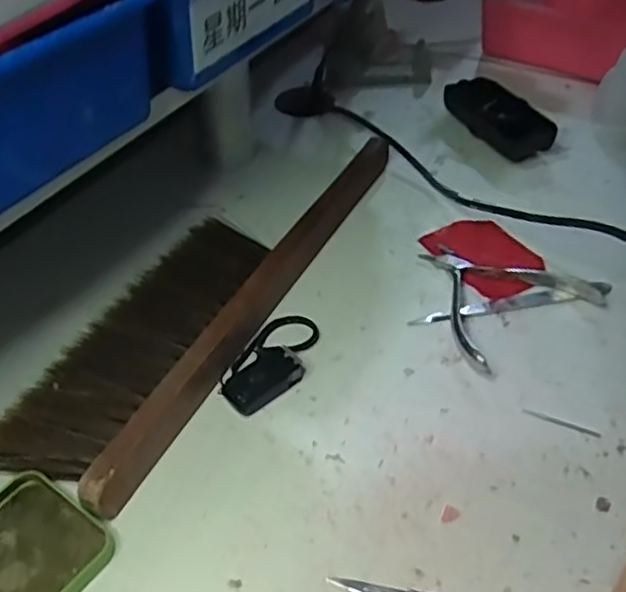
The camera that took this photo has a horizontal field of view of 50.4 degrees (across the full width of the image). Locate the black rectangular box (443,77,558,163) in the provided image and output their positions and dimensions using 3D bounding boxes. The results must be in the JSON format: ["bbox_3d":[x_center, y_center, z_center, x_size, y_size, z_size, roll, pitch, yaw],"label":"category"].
[{"bbox_3d":[0.163,-0.158,0.583,0.049,0.027,0.116,-18,44,-14],"label":"black rectangular box"}]

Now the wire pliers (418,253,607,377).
[{"bbox_3d":[0.114,-0.006,0.435,0.107,0.015,0.102,-26,47,-22],"label":"wire pliers"}]

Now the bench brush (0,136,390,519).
[{"bbox_3d":[-0.059,-0.012,0.443,0.092,0.029,0.337,17,47,21],"label":"bench brush"}]

